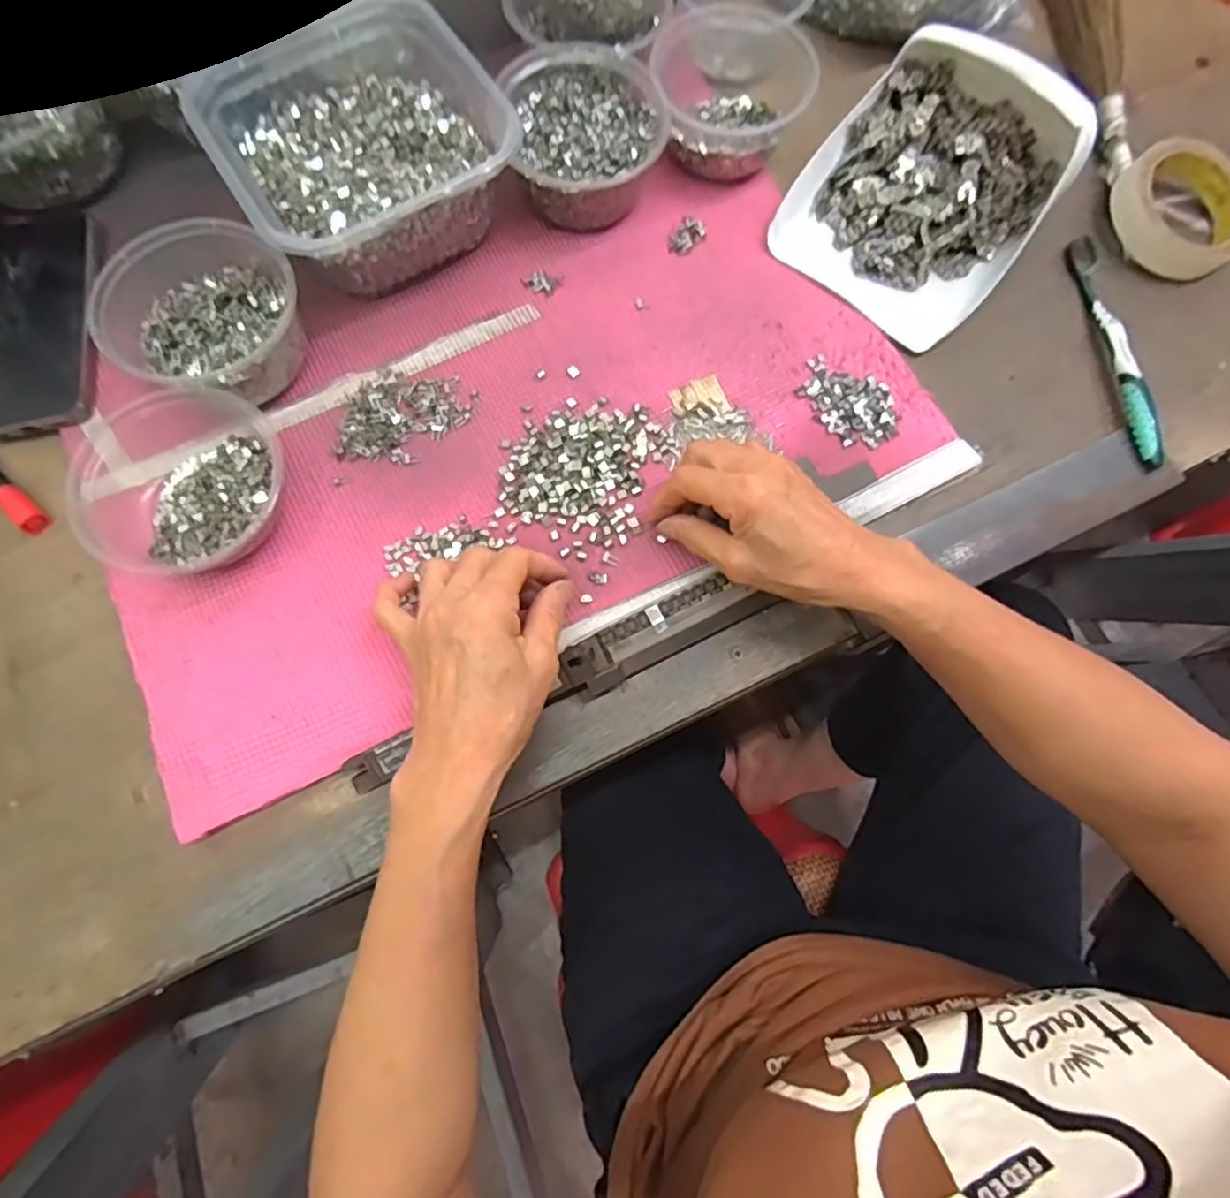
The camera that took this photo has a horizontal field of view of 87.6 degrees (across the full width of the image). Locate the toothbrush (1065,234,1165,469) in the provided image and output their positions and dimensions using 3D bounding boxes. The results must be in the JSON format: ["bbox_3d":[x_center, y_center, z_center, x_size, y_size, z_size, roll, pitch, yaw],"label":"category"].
[{"bbox_3d":[0.347,-0.175,0.440,0.014,0.020,0.182,-3,73,-2],"label":"toothbrush"}]

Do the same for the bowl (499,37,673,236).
[{"bbox_3d":[-0.020,-0.322,0.452,0.104,0.054,0.120,-9,74,-4],"label":"bowl"}]

